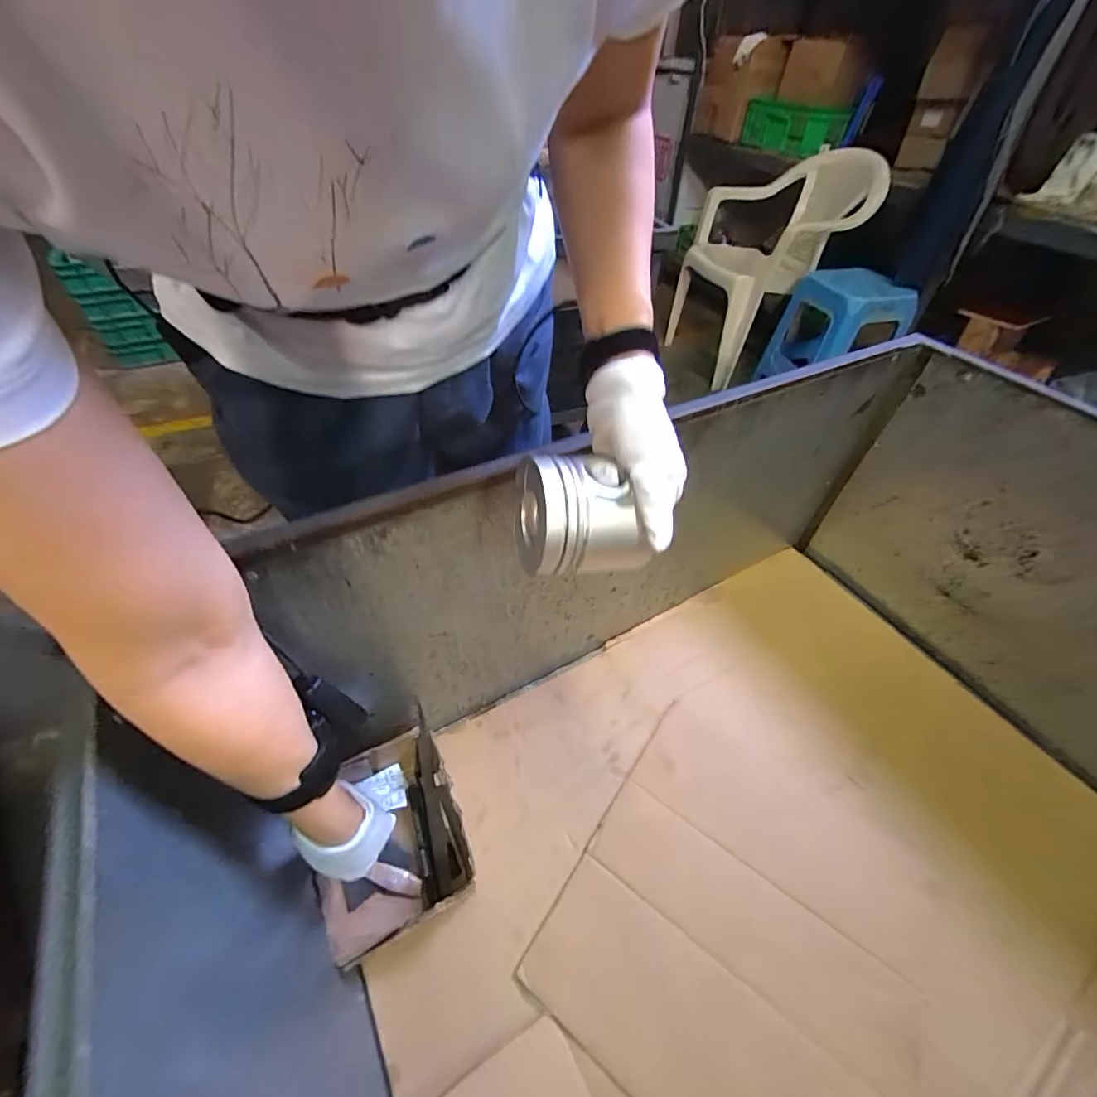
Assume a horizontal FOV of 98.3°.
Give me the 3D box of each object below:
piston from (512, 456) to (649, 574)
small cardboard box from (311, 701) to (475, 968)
[{"bbox_3d":[0.022,-0.022,0.354,0.083,0.075,0.076,-3,47,-7],"label":"piston"},{"bbox_3d":[-0.202,0.366,0.596,0.174,0.103,0.208,-18,52,-17],"label":"small cardboard box"}]

